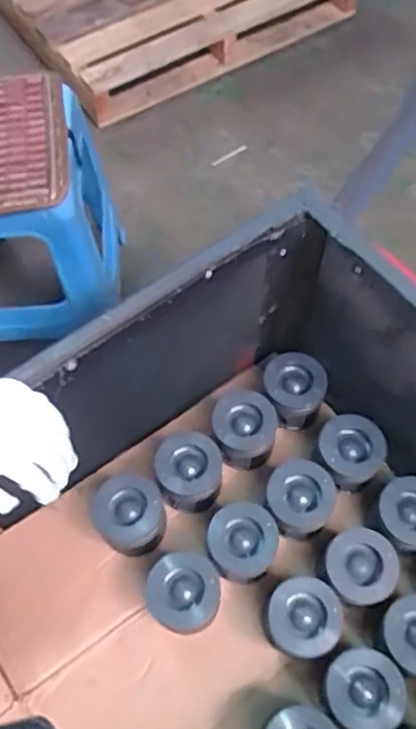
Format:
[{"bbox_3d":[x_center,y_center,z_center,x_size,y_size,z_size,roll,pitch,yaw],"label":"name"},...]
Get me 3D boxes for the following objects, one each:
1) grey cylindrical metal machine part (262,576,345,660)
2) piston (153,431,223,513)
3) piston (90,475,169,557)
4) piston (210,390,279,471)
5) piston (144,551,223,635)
[{"bbox_3d":[0.111,0.301,0.769,0.086,0.076,0.084,0,63,0],"label":"grey cylindrical metal machine part"},{"bbox_3d":[-0.025,0.142,0.846,0.087,0.074,0.089,0,63,0],"label":"piston"},{"bbox_3d":[-0.099,0.192,0.829,0.099,0.077,0.087,21,65,10],"label":"piston"},{"bbox_3d":[0.048,0.091,0.885,0.089,0.067,0.093,0,63,0],"label":"piston"},{"bbox_3d":[-0.031,0.277,0.788,0.091,0.081,0.083,0,63,0],"label":"piston"}]

